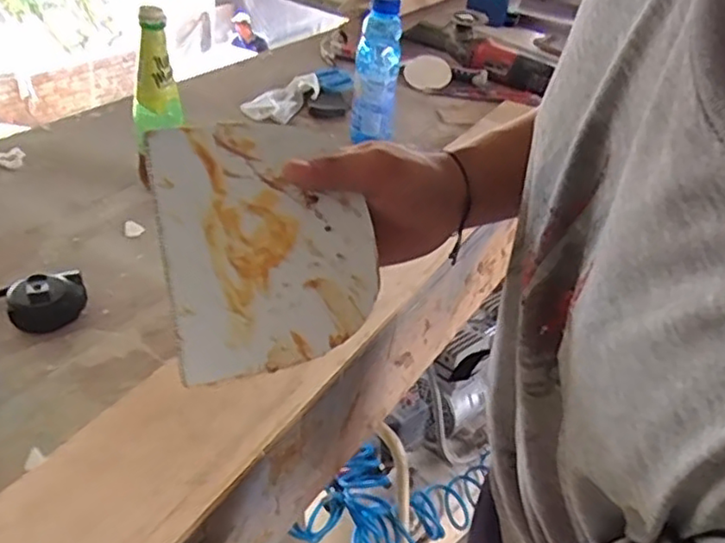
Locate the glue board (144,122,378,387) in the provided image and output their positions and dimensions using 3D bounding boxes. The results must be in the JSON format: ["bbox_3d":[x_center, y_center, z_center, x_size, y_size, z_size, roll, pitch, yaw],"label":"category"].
[{"bbox_3d":[-0.054,-0.018,0.373,0.114,0.011,0.144,-9,78,-14],"label":"glue board"}]

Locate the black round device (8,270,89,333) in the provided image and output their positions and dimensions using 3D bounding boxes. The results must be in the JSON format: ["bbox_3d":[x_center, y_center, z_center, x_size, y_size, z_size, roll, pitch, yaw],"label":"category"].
[{"bbox_3d":[-0.299,0.026,0.616,0.064,0.042,0.064,4,36,-3],"label":"black round device"}]

